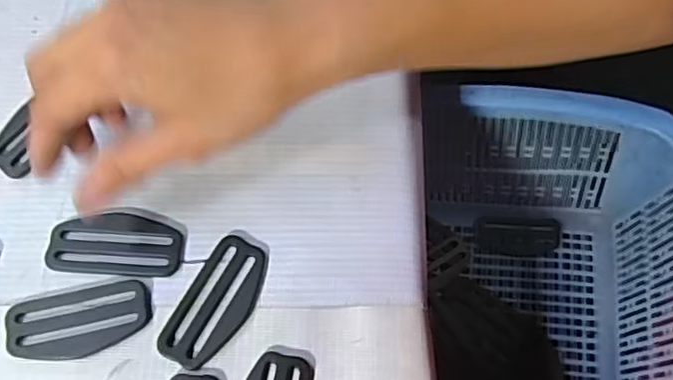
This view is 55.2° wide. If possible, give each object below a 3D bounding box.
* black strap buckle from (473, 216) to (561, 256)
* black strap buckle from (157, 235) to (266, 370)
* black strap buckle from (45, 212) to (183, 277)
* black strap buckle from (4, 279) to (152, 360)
[{"bbox_3d":[0.132,0.033,0.471,0.060,0.007,0.029,6,65,1],"label":"black strap buckle"},{"bbox_3d":[-0.053,0.049,0.282,0.029,0.004,0.059,25,69,11],"label":"black strap buckle"},{"bbox_3d":[-0.100,0.024,0.292,0.058,0.004,0.029,3,66,2],"label":"black strap buckle"},{"bbox_3d":[-0.111,0.056,0.277,0.059,0.004,0.028,-12,66,-5],"label":"black strap buckle"}]

